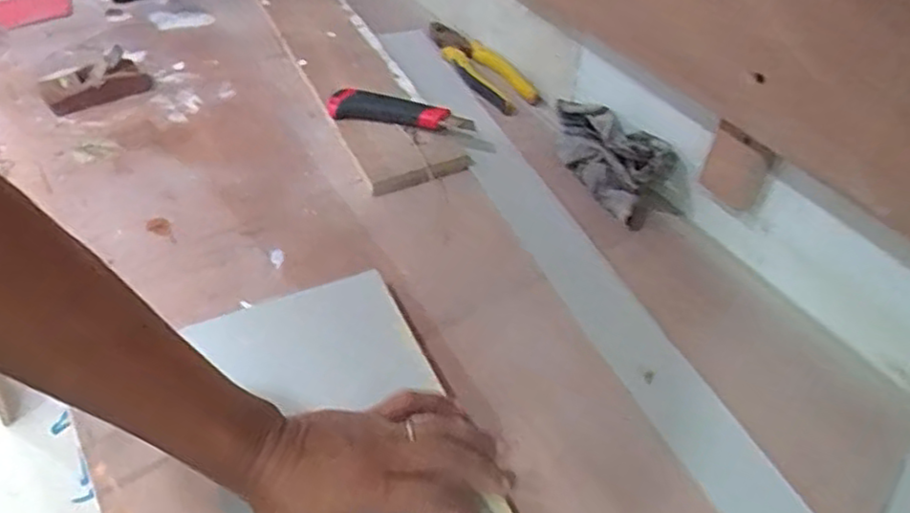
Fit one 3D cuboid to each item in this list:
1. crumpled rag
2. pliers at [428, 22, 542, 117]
[{"bbox_3d":[0.155,-0.116,0.709,0.062,0.068,0.181,-16,49,-16],"label":"crumpled rag"},{"bbox_3d":[0.025,-0.249,0.854,0.048,0.019,0.214,-22,51,-21],"label":"pliers"}]

